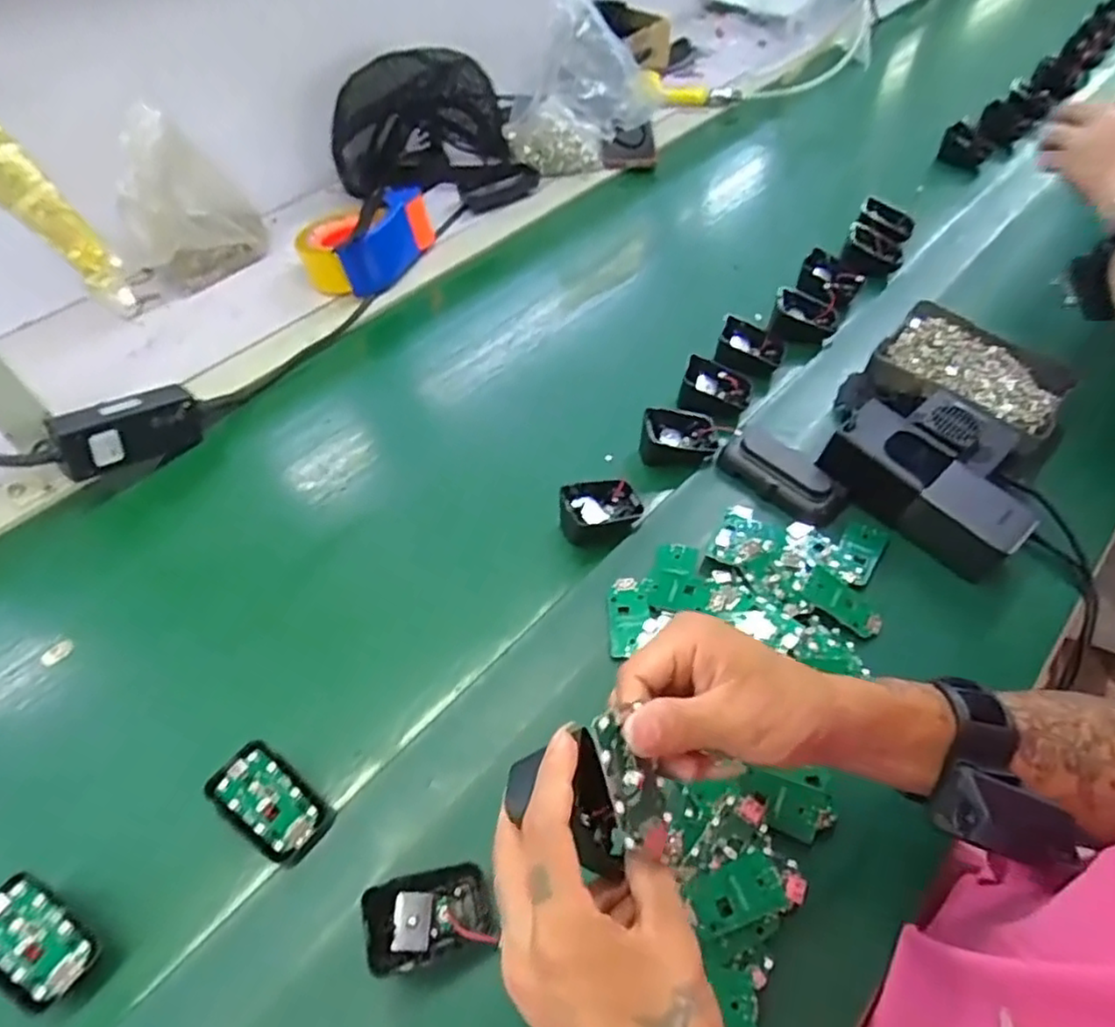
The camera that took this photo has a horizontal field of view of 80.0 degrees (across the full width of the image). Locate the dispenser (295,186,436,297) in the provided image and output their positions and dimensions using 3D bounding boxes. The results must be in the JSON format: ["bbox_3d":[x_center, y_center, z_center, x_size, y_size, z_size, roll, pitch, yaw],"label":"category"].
[{"bbox_3d":[-0.227,-0.317,0.772,0.110,0.067,0.142,23,57,17],"label":"dispenser"}]

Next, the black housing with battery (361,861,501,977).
[{"bbox_3d":[-0.072,0.228,0.372,0.072,0.014,0.049,2,60,-30],"label":"black housing with battery"}]

